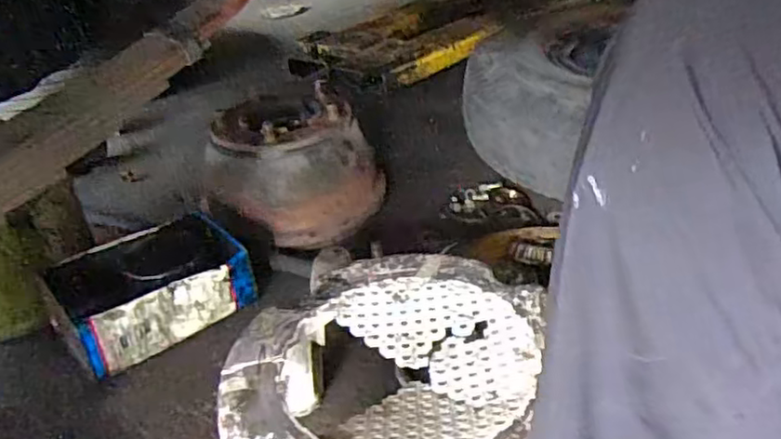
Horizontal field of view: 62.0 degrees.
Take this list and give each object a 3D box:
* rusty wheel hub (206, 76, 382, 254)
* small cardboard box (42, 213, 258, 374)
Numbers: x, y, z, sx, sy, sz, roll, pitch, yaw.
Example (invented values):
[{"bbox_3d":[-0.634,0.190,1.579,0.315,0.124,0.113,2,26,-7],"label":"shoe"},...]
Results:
[{"bbox_3d":[-0.155,-0.098,1.119,0.266,0.170,0.265,-4,31,2],"label":"rusty wheel hub"},{"bbox_3d":[-0.342,0.099,0.937,0.257,0.109,0.179,-24,36,-28],"label":"small cardboard box"}]

